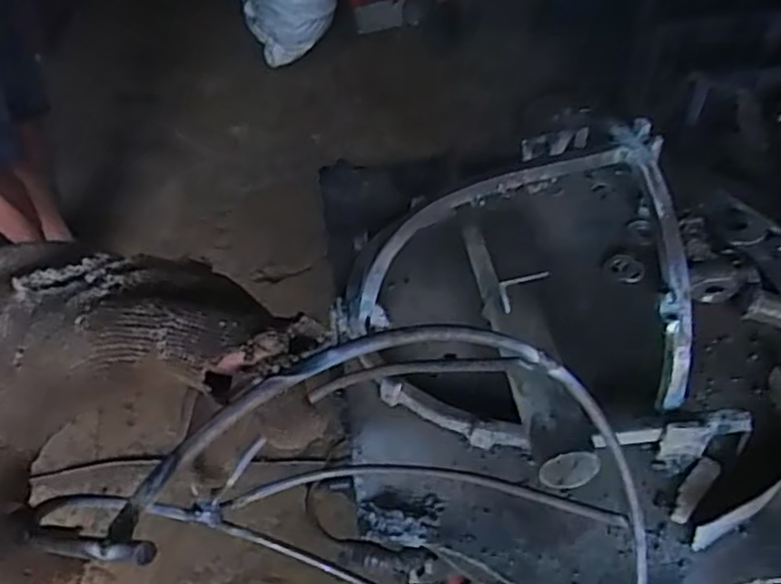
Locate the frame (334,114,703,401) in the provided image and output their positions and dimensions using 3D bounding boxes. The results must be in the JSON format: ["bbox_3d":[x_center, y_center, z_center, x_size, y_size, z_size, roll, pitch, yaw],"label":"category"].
[{"bbox_3d":[0.082,-0.022,0.439,0.214,0.122,0.140,18,52,19],"label":"frame"}]

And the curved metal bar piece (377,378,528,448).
[{"bbox_3d":[0.036,0.073,0.413,0.089,0.021,0.016,15,49,19],"label":"curved metal bar piece"}]

